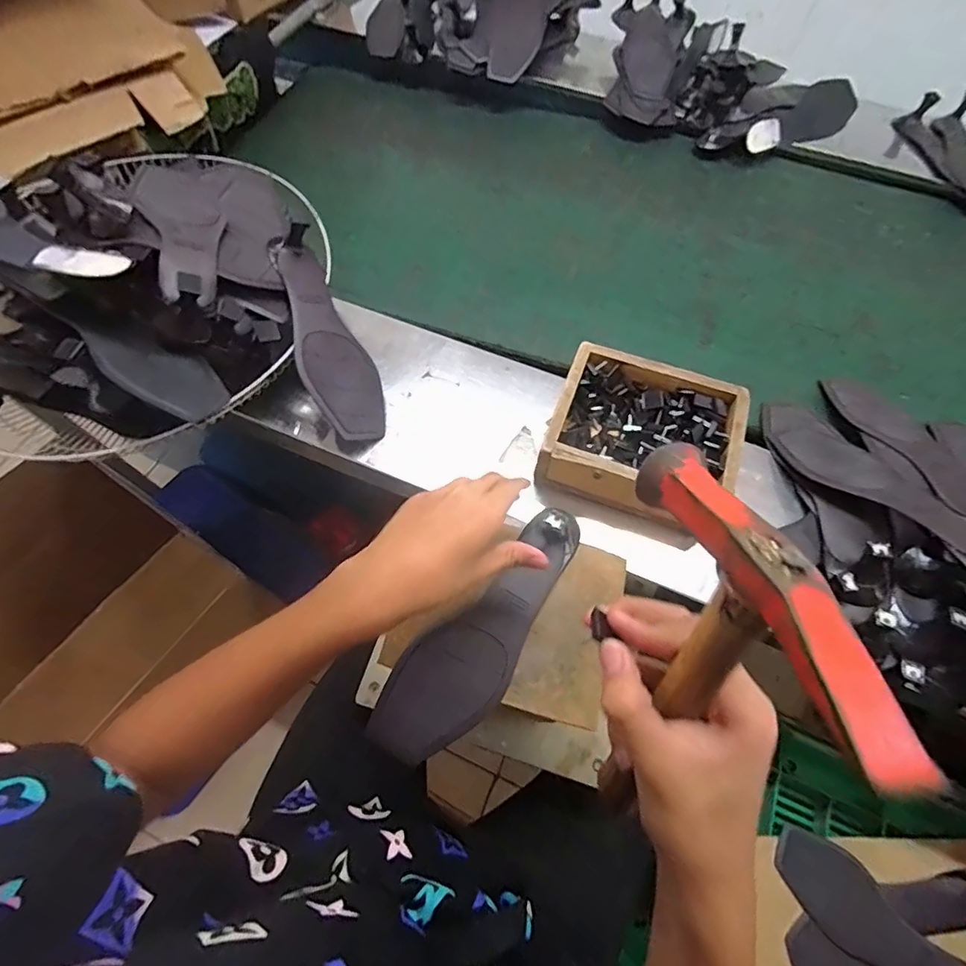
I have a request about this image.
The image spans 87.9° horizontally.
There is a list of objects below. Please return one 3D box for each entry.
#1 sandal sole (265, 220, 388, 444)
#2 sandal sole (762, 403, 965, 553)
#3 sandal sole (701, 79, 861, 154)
[{"bbox_3d":[-0.171,-0.153,0.533,0.077,0.036,0.232,-21,92,-38],"label":"sandal sole"},{"bbox_3d":[0.375,-0.010,0.499,0.075,0.019,0.248,-20,41,-11],"label":"sandal sole"},{"bbox_3d":[0.486,-0.579,0.807,0.268,0.055,0.078,-20,65,-11],"label":"sandal sole"}]

